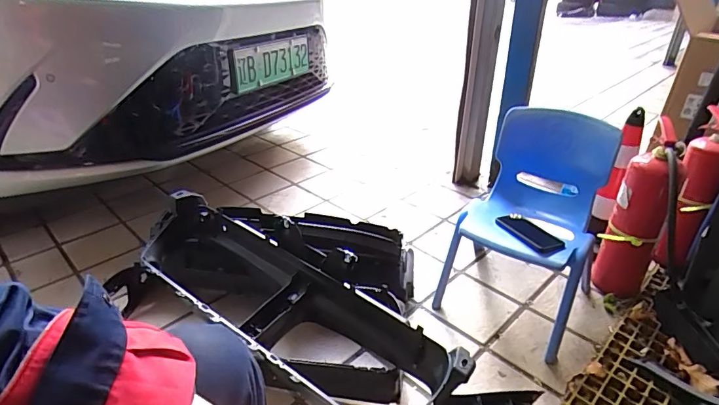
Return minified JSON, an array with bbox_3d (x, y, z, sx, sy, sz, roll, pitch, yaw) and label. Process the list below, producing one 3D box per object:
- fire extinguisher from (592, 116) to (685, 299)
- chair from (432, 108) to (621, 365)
[{"bbox_3d":[0.752,0.049,1.187,0.134,0.469,0.121,26,38,34],"label":"fire extinguisher"},{"bbox_3d":[0.419,0.054,1.137,0.329,0.496,0.316,14,33,23],"label":"chair"}]

